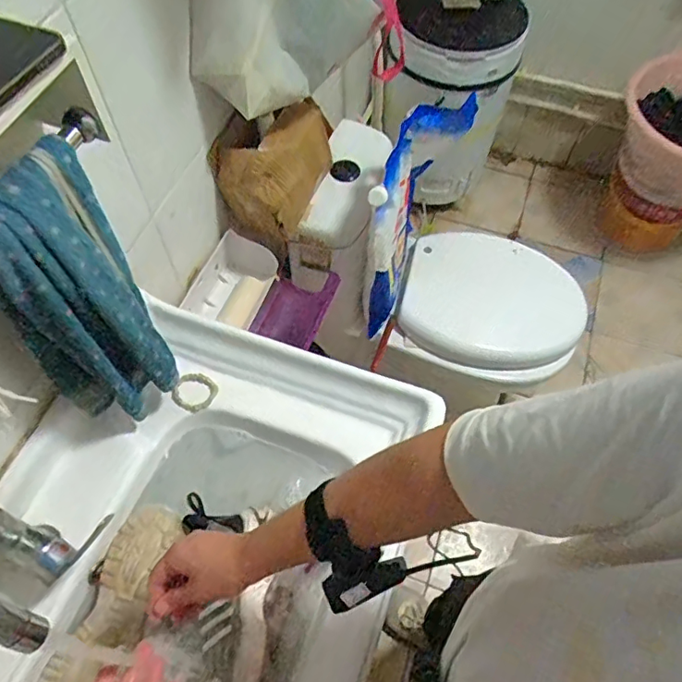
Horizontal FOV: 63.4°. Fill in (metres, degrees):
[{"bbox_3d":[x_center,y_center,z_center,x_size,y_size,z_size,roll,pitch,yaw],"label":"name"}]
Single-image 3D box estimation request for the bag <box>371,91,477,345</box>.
[{"bbox_3d":[0.139,-0.253,1.120,0.087,0.432,0.343,23,63,11],"label":"bag"}]

